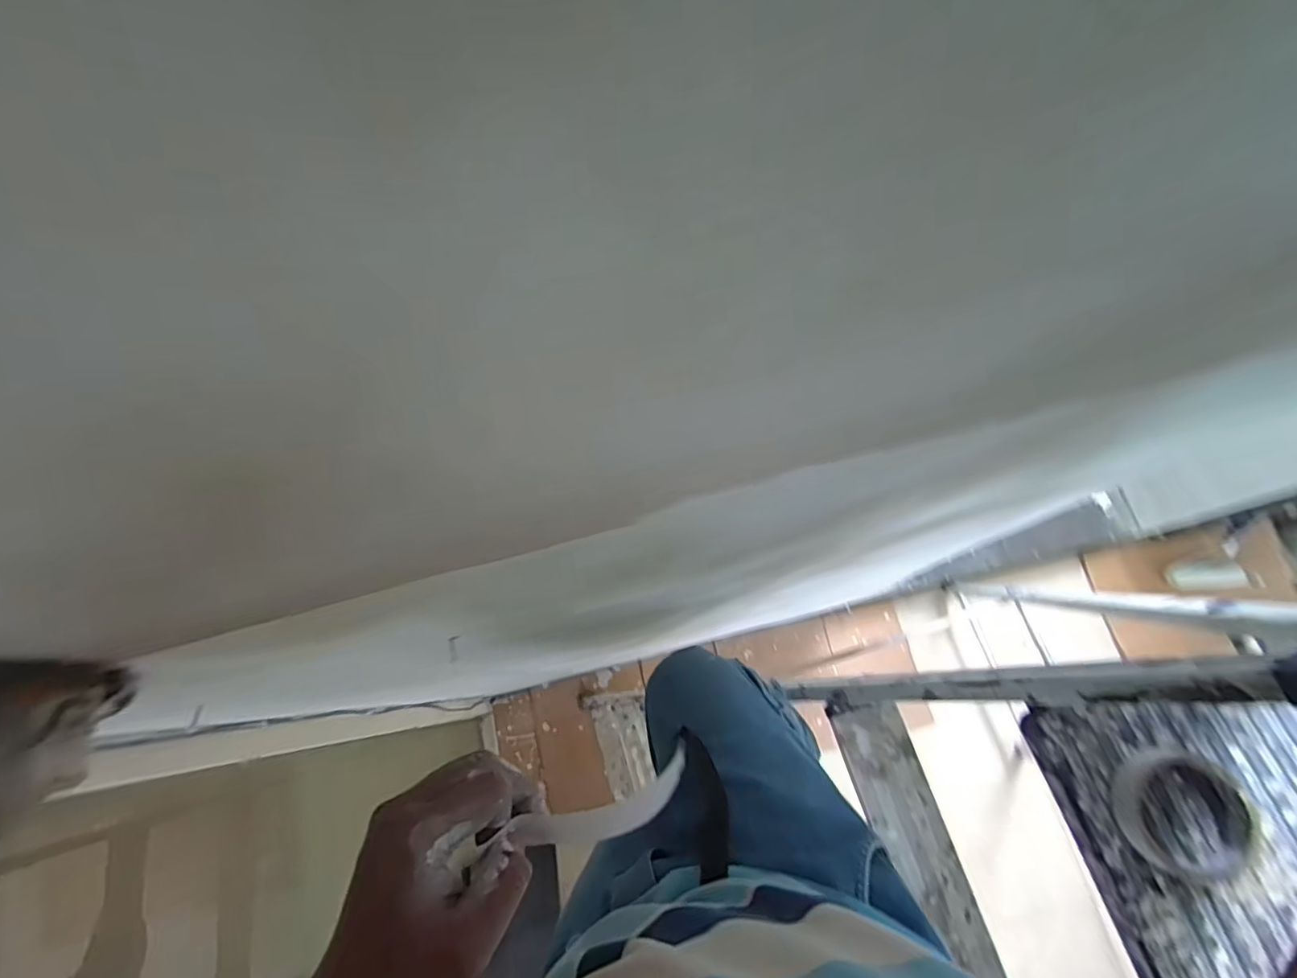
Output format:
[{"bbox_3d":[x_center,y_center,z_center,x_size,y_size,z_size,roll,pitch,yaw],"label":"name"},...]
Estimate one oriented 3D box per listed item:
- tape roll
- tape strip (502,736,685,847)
[{"bbox_3d":[0.431,0.261,0.464,0.101,0.022,0.092,-1,72,2],"label":"tape roll"},{"bbox_3d":[-0.023,0.188,0.343,0.124,0.007,0.033,0,68,-37],"label":"tape strip"}]

